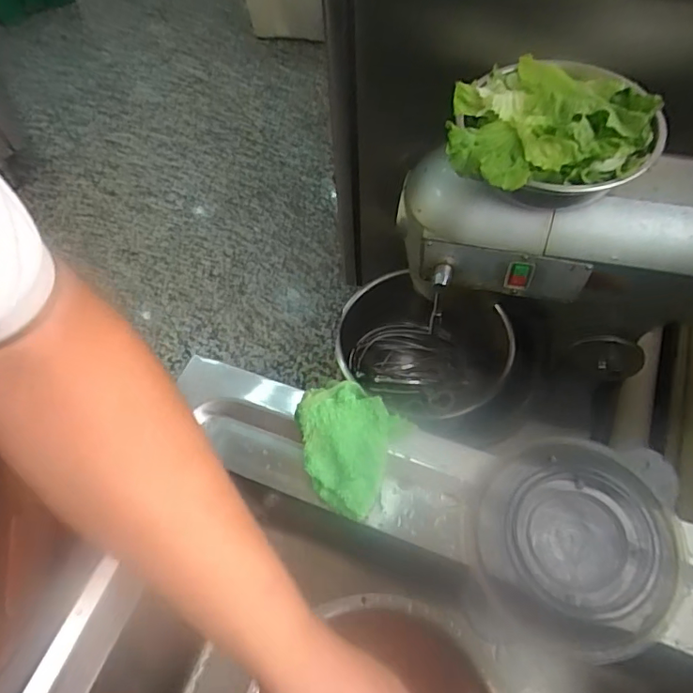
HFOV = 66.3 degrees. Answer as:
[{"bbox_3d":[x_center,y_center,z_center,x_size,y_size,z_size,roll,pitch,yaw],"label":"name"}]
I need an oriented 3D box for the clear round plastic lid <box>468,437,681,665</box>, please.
[{"bbox_3d":[0.194,0.164,0.447,0.160,0.027,0.169,-2,60,3],"label":"clear round plastic lid"}]

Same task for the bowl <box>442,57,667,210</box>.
[{"bbox_3d":[0.247,-0.266,0.644,0.236,0.094,0.220,-2,60,3],"label":"bowl"}]

